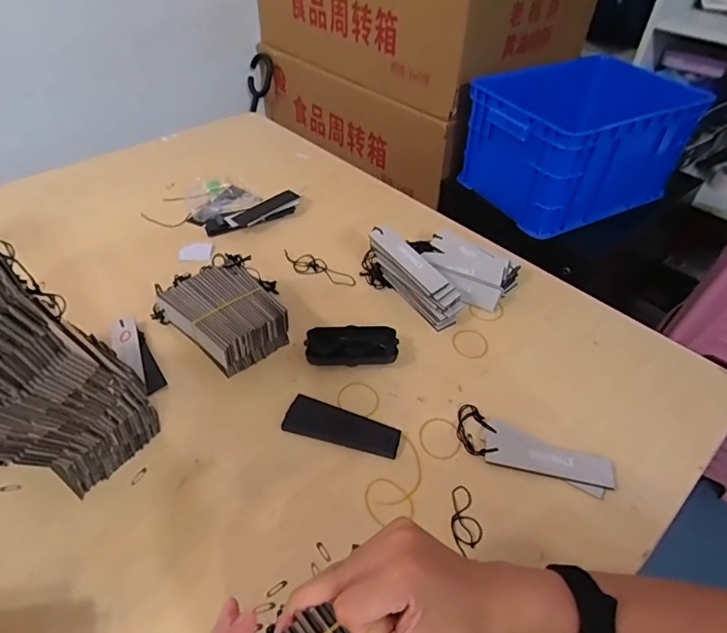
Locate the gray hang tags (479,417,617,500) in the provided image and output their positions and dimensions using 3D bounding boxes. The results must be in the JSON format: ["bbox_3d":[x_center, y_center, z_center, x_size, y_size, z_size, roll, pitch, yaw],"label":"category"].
[{"bbox_3d":[0.187,0.146,0.491,0.127,0.008,0.049,16,54,14],"label":"gray hang tags"}]

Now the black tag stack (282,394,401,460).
[{"bbox_3d":[-0.023,0.120,0.522,0.125,0.004,0.046,14,46,12],"label":"black tag stack"}]

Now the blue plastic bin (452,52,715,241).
[{"bbox_3d":[0.476,-0.379,1.051,0.417,0.209,0.281,-20,49,-20],"label":"blue plastic bin"}]

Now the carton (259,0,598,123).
[{"bbox_3d":[0.182,-0.900,1.365,0.751,0.244,0.681,35,54,29],"label":"carton"}]

